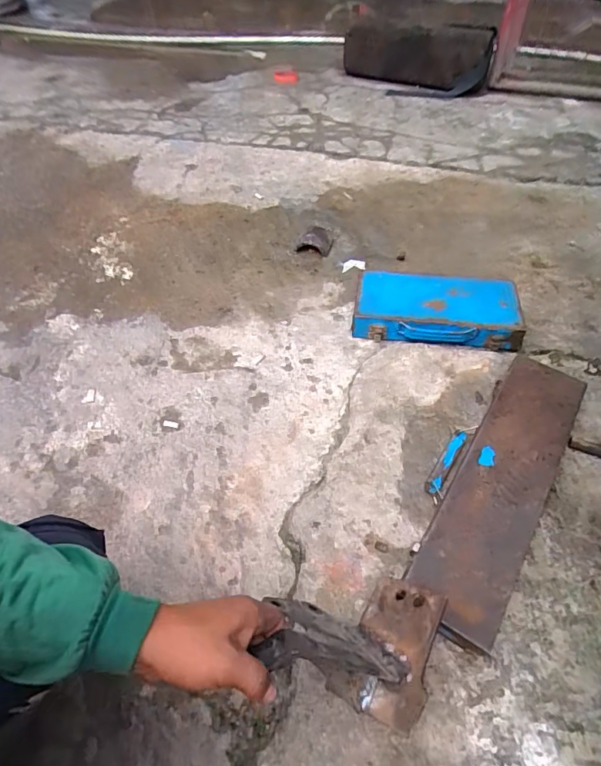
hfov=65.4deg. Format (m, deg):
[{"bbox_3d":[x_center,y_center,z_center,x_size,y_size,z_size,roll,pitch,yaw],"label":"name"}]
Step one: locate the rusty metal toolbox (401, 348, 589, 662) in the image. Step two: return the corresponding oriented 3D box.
[{"bbox_3d":[0.266,0.132,0.634,0.127,0.054,0.427,25,57,20],"label":"rusty metal toolbox"}]

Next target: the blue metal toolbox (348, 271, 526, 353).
[{"bbox_3d":[0.265,-0.145,0.926,0.309,0.067,0.180,6,52,7],"label":"blue metal toolbox"}]

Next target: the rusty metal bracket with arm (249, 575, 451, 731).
[{"bbox_3d":[0.045,0.242,0.462,0.169,0.133,0.110,20,87,-2],"label":"rusty metal bracket with arm"}]

